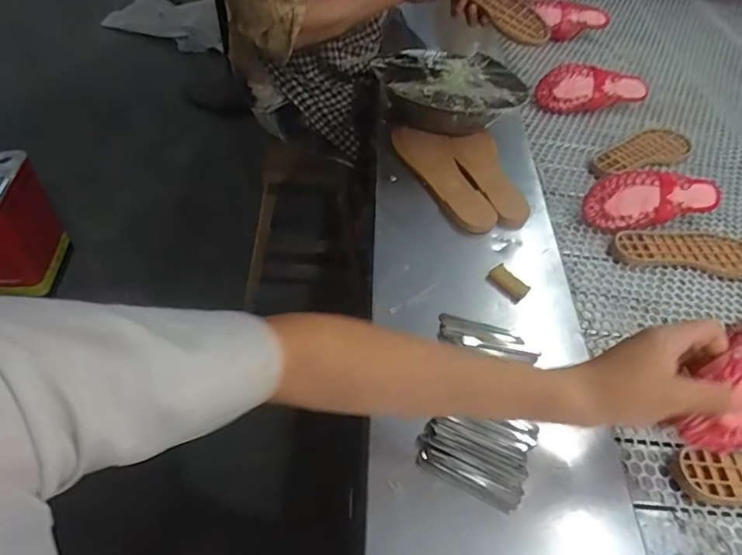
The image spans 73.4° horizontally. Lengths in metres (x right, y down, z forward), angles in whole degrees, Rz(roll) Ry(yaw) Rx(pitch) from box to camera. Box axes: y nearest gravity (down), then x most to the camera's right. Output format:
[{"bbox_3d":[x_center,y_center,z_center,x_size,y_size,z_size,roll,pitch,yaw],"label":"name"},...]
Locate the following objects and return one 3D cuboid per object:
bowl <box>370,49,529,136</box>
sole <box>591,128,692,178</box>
[{"bbox_3d":[0.120,-0.284,0.784,0.230,0.085,0.197,2,50,-6],"label":"bowl"},{"bbox_3d":[0.461,-0.217,0.857,0.218,0.019,0.071,-16,53,-16],"label":"sole"}]

